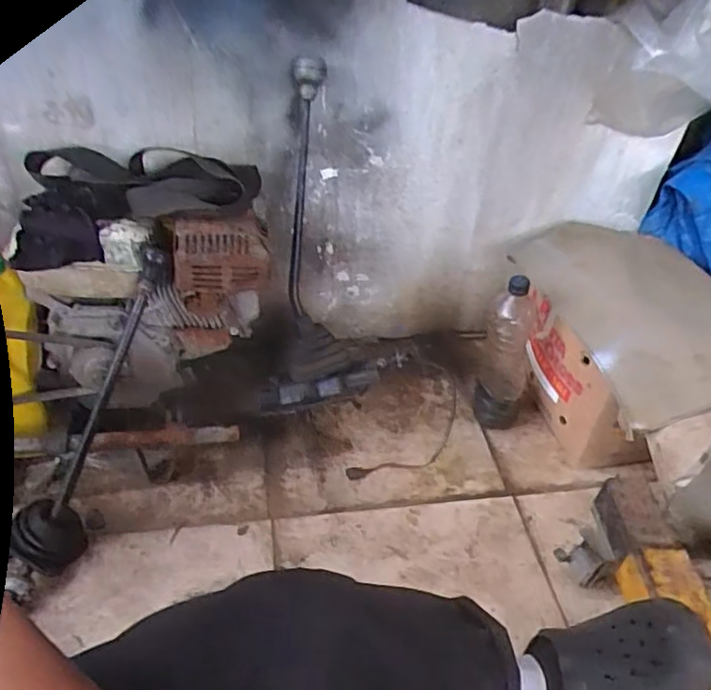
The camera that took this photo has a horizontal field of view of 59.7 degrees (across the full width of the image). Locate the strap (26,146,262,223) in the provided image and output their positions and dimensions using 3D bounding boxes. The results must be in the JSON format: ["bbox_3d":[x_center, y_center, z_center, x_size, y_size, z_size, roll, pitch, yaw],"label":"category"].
[{"bbox_3d":[-0.306,-0.243,0.928,0.327,0.054,0.162,-8,41,-14],"label":"strap"}]

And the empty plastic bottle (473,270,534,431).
[{"bbox_3d":[0.258,0.025,1.061,0.082,0.287,0.056,15,41,13],"label":"empty plastic bottle"}]

